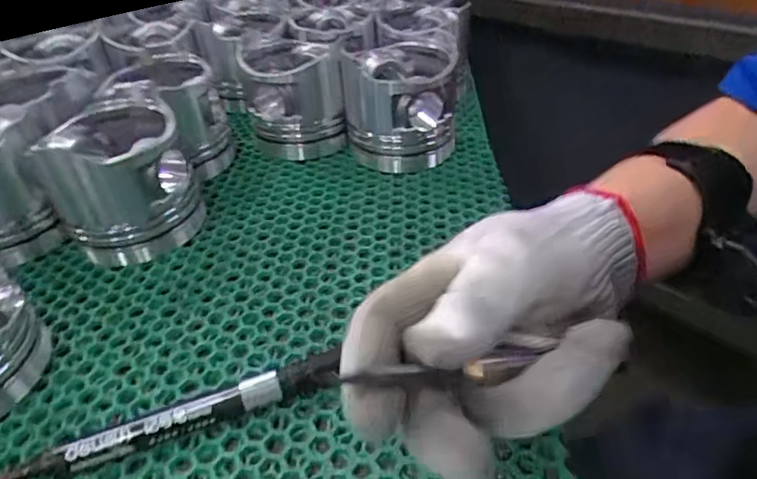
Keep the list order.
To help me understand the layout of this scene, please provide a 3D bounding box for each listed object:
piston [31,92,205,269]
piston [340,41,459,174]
[{"bbox_3d":[-0.173,-0.042,0.355,0.083,0.083,0.078,-20,42,-20],"label":"piston"},{"bbox_3d":[0.021,-0.115,0.444,0.088,0.084,0.094,6,40,10],"label":"piston"}]

